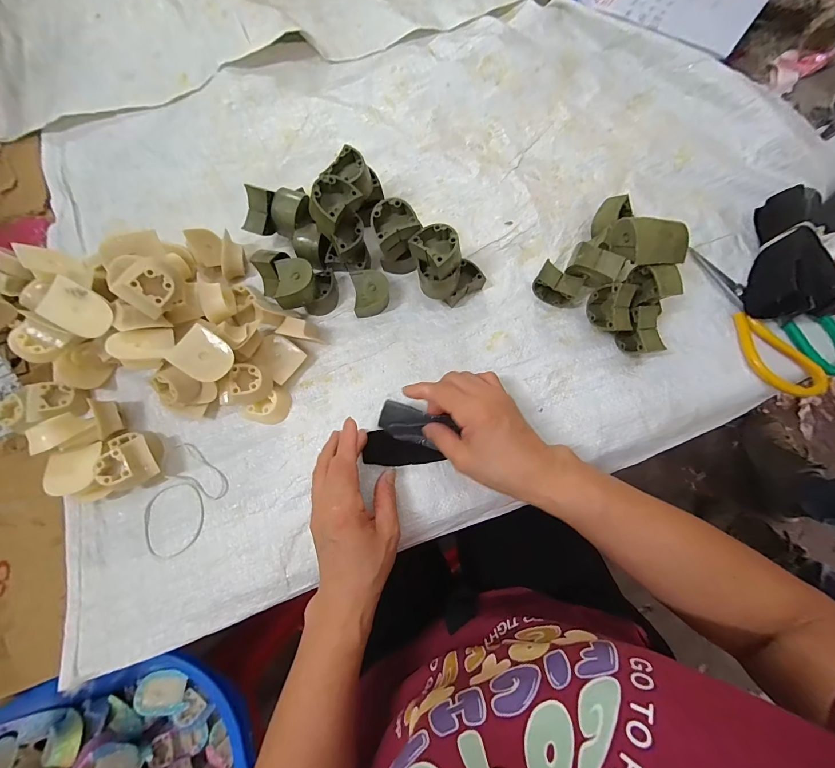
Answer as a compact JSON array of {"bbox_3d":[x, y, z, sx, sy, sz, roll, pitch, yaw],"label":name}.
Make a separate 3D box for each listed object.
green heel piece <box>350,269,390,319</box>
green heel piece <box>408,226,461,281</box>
[{"bbox_3d":[-0.051,-0.100,0.406,0.039,0.028,0.046,-3,76,0],"label":"green heel piece"},{"bbox_3d":[0.021,-0.133,0.361,0.038,0.025,0.048,-39,77,-10],"label":"green heel piece"}]

